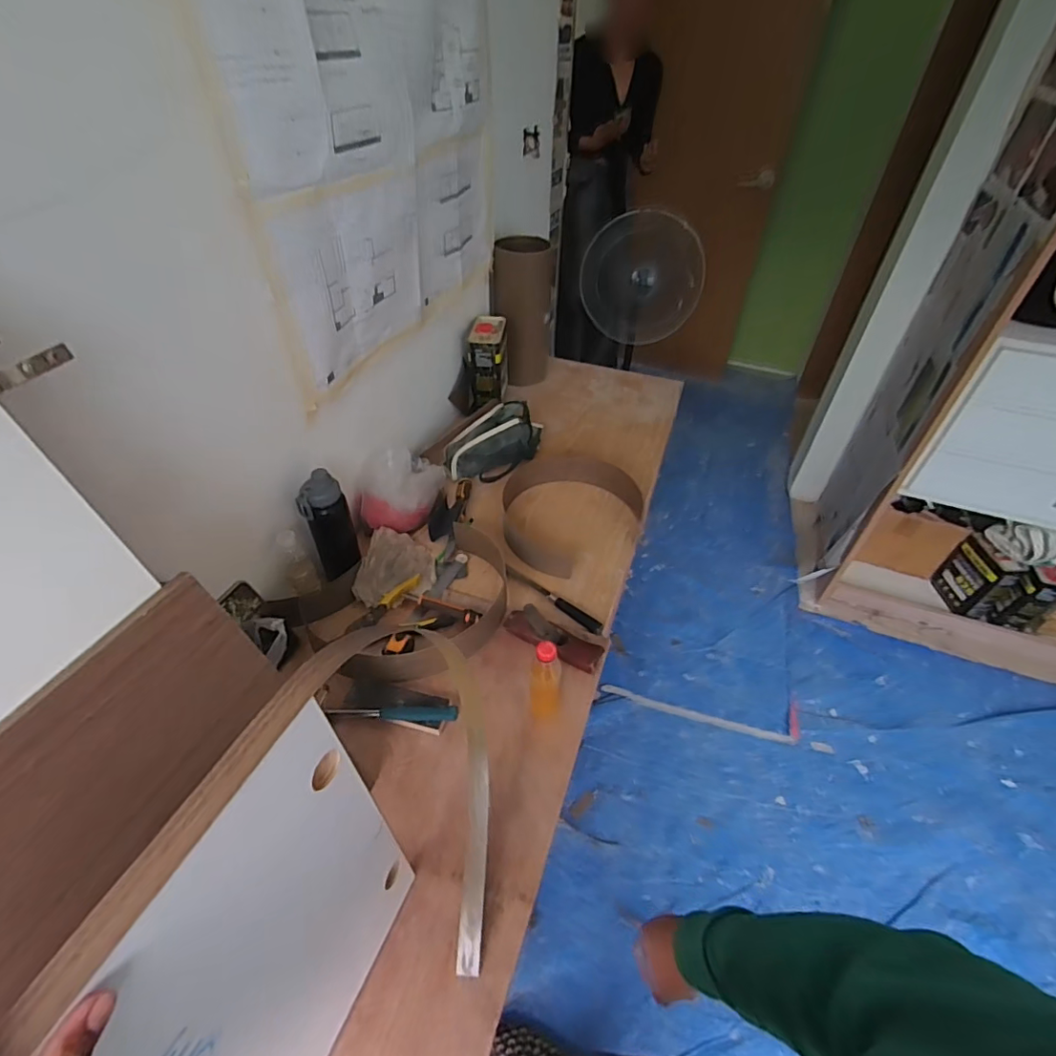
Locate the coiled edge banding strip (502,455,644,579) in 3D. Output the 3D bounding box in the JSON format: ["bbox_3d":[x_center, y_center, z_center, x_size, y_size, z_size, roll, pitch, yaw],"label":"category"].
[{"bbox_3d":[0.074,-0.068,1.244,0.313,0.092,0.270,32,51,28],"label":"coiled edge banding strip"}]

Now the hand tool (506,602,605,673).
[{"bbox_3d":[0.043,0.205,0.994,0.194,0.056,0.061,20,46,18],"label":"hand tool"}]

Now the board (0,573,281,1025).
[{"bbox_3d":[-0.435,0.269,0.479,0.023,0.206,0.458,7,44,26],"label":"board"}]

